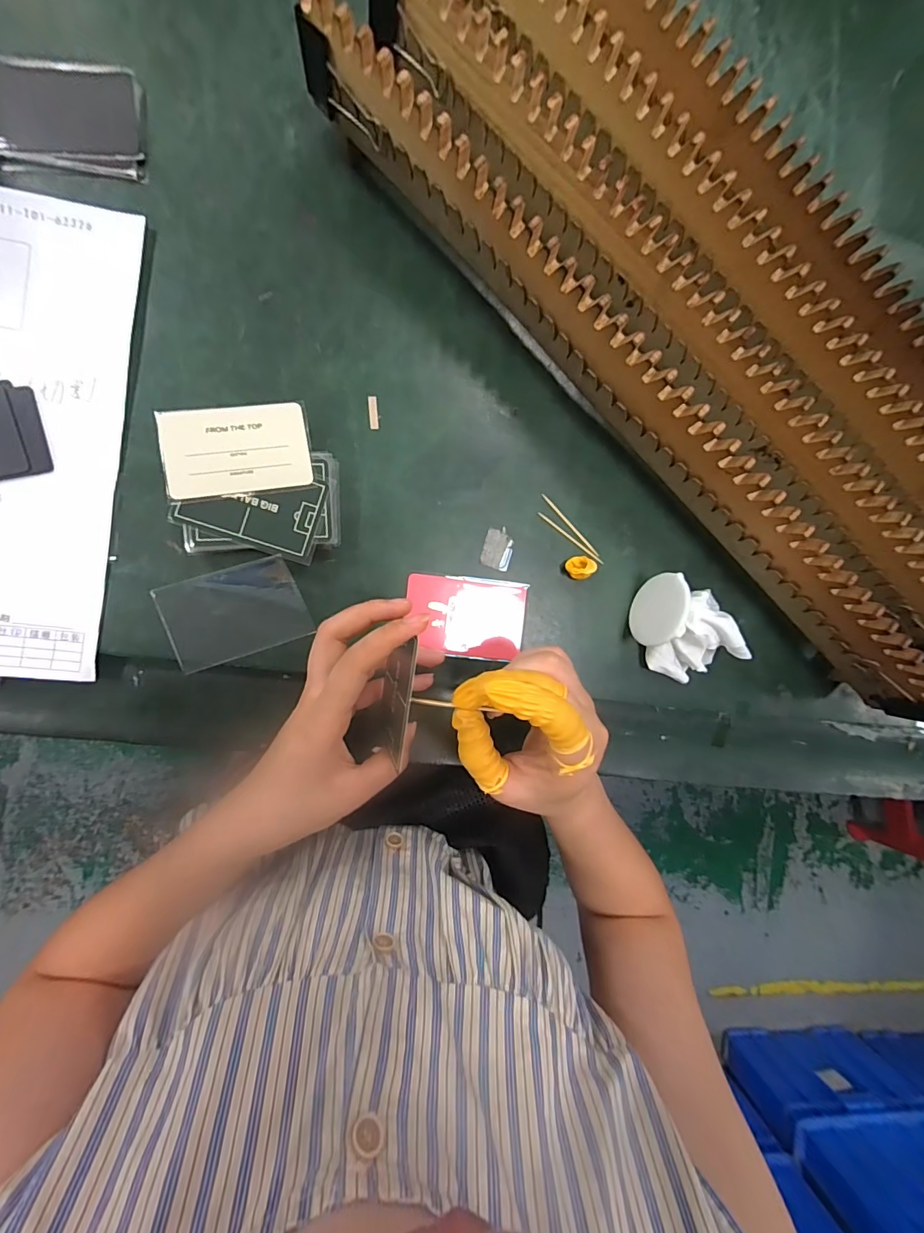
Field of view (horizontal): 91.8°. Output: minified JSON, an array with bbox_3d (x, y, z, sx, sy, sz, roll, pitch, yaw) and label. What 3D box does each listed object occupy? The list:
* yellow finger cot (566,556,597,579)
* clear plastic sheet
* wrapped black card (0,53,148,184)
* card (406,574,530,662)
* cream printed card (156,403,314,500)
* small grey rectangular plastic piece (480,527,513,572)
[{"bbox_3d":[0.087,-0.036,0.328,0.020,0.016,0.017,-27,95,-7],"label":"yellow finger cot"},{"bbox_3d":[-0.148,-0.002,0.293,0.084,0.004,0.056,-19,97,-9],"label":"clear plastic sheet"},{"bbox_3d":[-0.247,-0.309,0.276,0.091,0.008,0.064,-2,92,-9],"label":"wrapped black card"},{"bbox_3d":[0.003,0.000,0.322,0.084,0.004,0.057,8,88,-10],"label":"card"},{"bbox_3d":[-0.140,-0.104,0.280,0.084,0.004,0.054,-11,88,-12],"label":"cream printed card"},{"bbox_3d":[0.027,-0.049,0.325,0.022,0.004,0.029,16,89,-9],"label":"small grey rectangular plastic piece"}]

